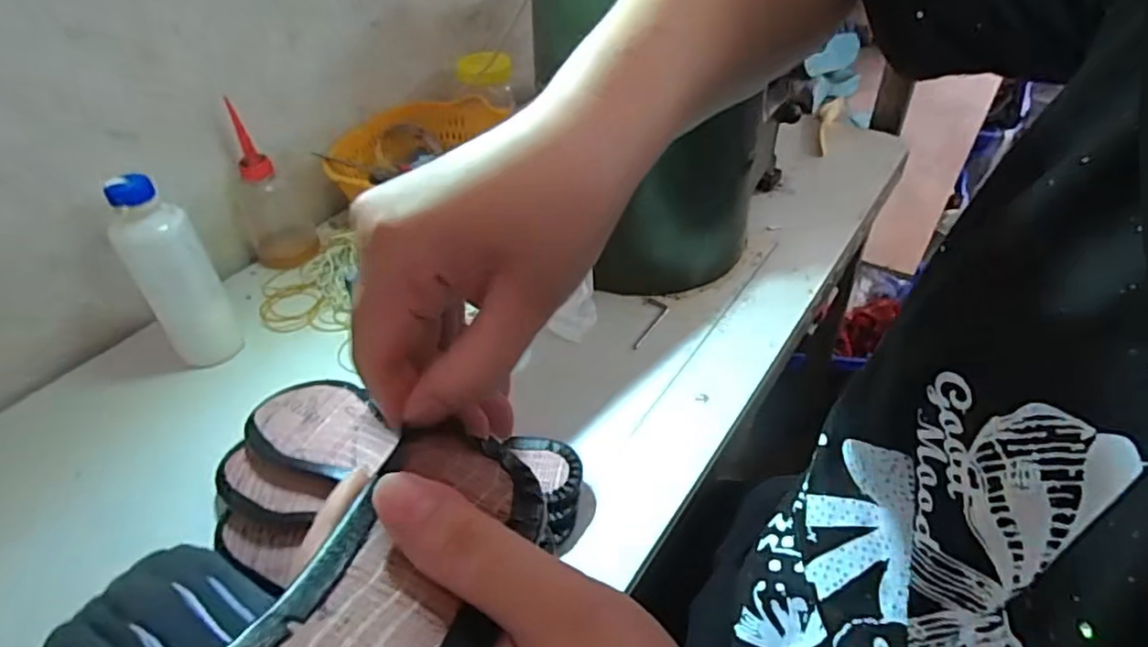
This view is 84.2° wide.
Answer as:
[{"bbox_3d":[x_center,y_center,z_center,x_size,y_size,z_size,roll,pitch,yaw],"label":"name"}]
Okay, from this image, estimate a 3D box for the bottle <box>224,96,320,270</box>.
[{"bbox_3d":[-0.318,-0.135,0.653,0.062,0.152,0.066,-19,45,-15],"label":"bottle"}]

